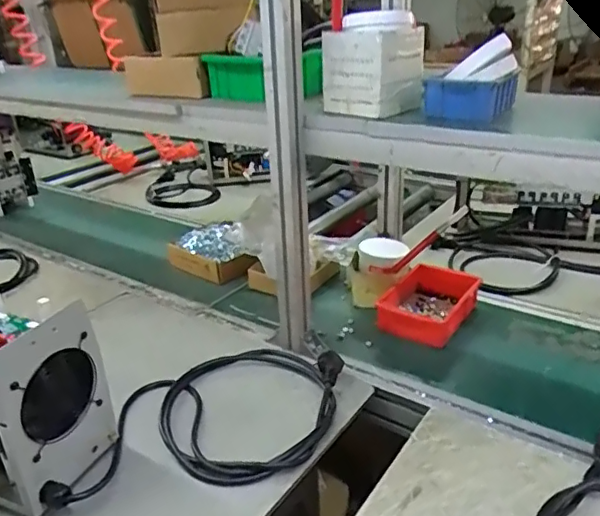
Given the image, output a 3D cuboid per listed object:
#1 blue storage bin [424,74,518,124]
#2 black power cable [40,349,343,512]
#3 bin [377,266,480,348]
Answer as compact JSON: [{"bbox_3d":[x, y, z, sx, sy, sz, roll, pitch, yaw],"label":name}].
[{"bbox_3d":[0.222,-0.210,0.735,0.082,0.051,0.100,18,33,38],"label":"blue storage bin"},{"bbox_3d":[-0.131,0.211,0.822,0.410,0.058,0.282,-9,26,-11],"label":"black power cable"},{"bbox_3d":[0.245,0.079,1.051,0.137,0.062,0.205,12,30,30],"label":"bin"}]

